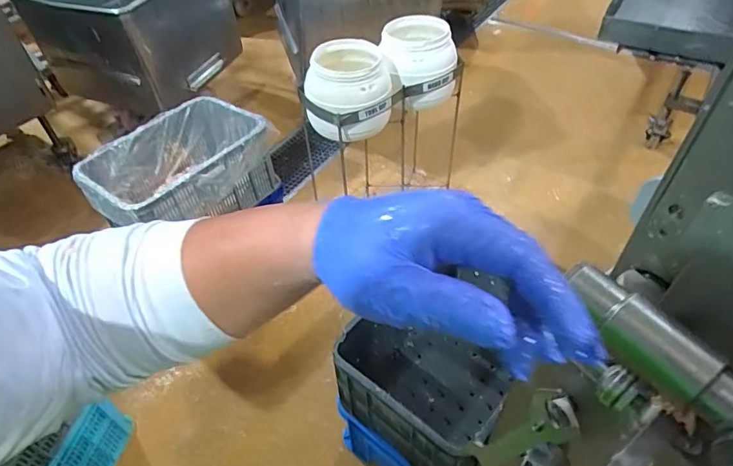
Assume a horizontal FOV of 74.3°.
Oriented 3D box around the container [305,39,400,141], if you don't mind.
[{"bbox_3d":[-0.047,-0.449,1.526,0.276,0.207,0.289,-5,47,-2],"label":"container"}]

